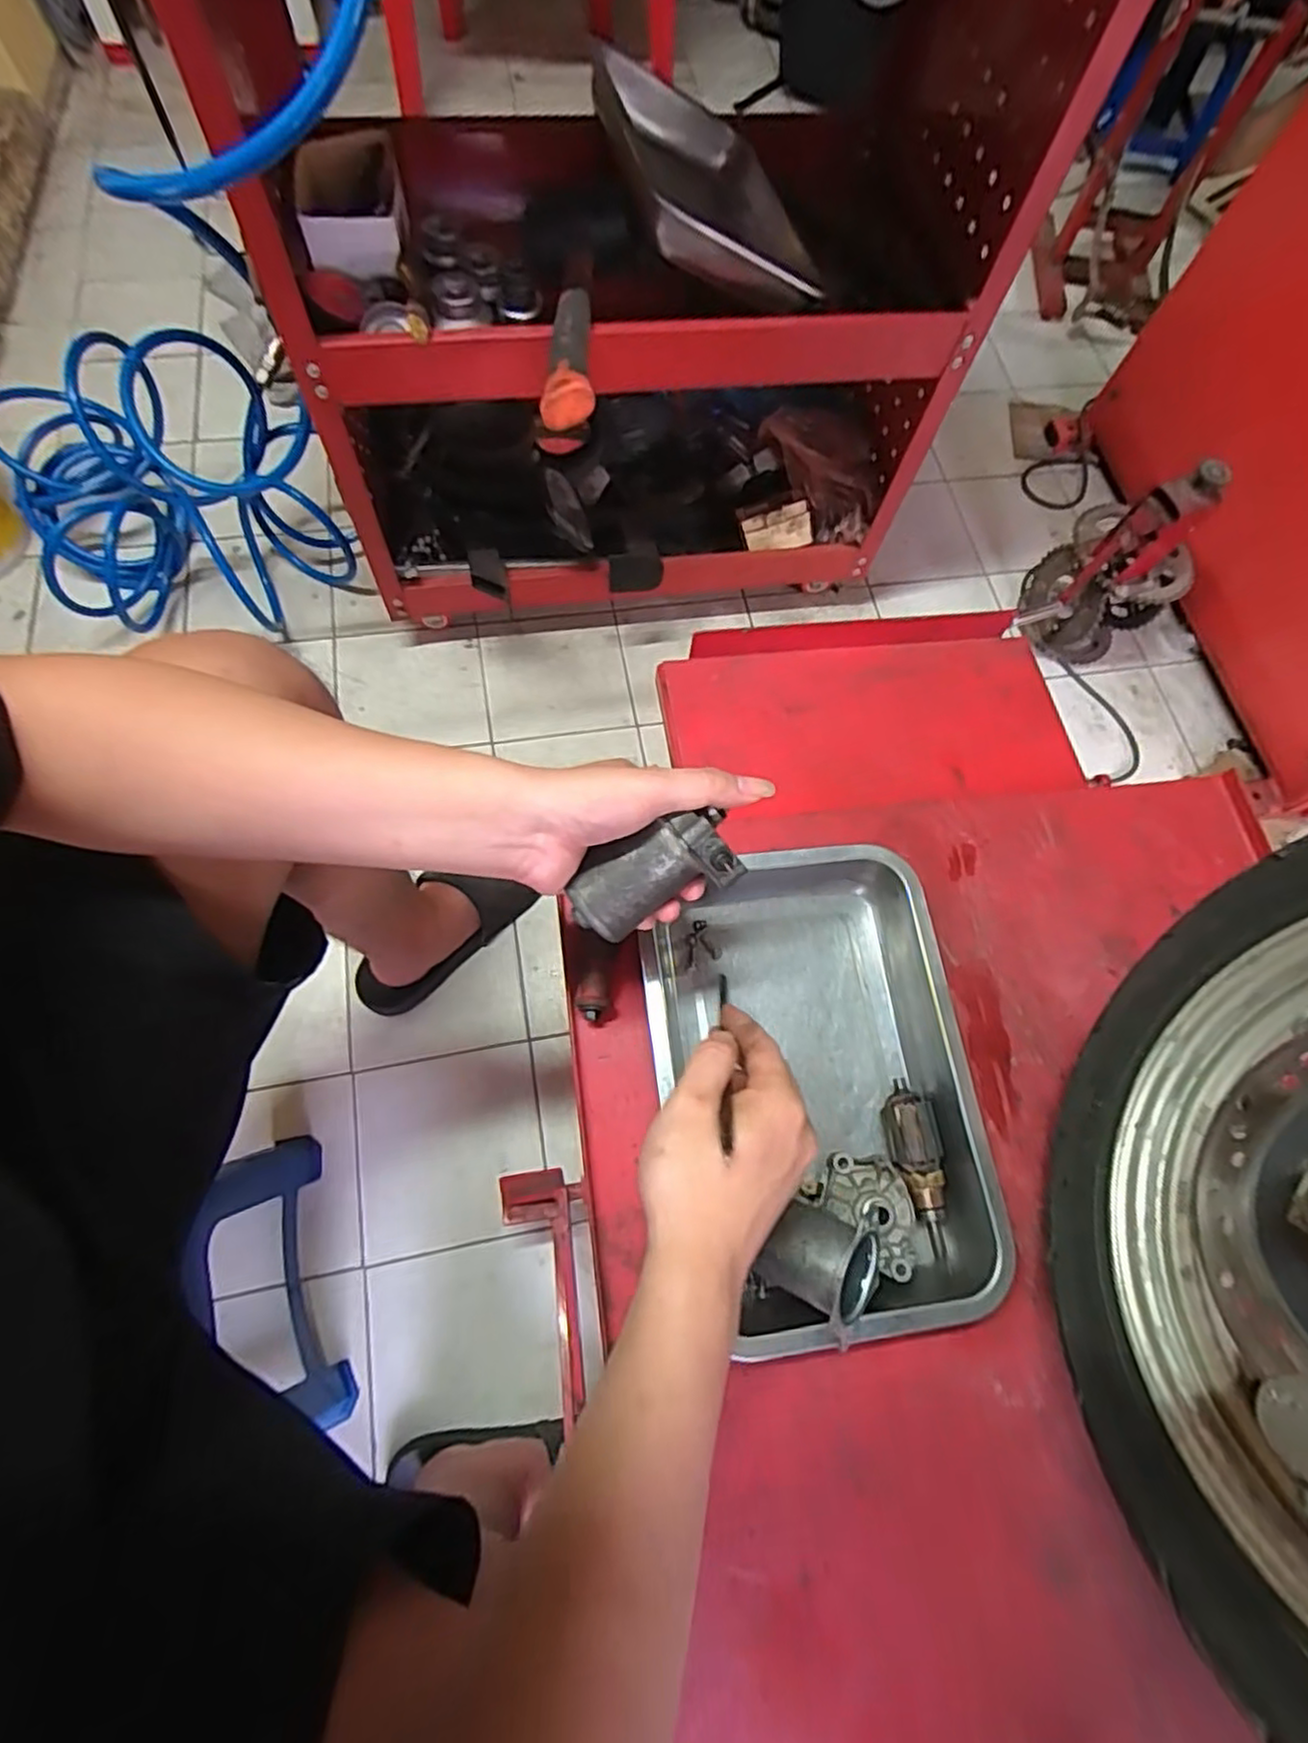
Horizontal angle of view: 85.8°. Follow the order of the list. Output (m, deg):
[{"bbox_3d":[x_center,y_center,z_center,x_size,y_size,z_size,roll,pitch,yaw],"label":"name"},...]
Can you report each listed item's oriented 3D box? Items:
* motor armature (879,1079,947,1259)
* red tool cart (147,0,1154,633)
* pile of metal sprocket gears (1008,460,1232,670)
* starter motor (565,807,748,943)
[{"bbox_3d":[0.181,0.200,0.480,0.031,0.026,0.108,-5,68,-3],"label":"motor armature"},{"bbox_3d":[-0.013,-0.631,0.780,0.713,0.717,0.493,-10,71,-8],"label":"red tool cart"},{"bbox_3d":[0.619,-0.401,0.952,0.172,0.276,0.184,39,72,10],"label":"pile of metal sprocket gears"},{"bbox_3d":[-0.003,0.002,0.389,0.092,0.037,0.041,-27,70,9],"label":"starter motor"}]

